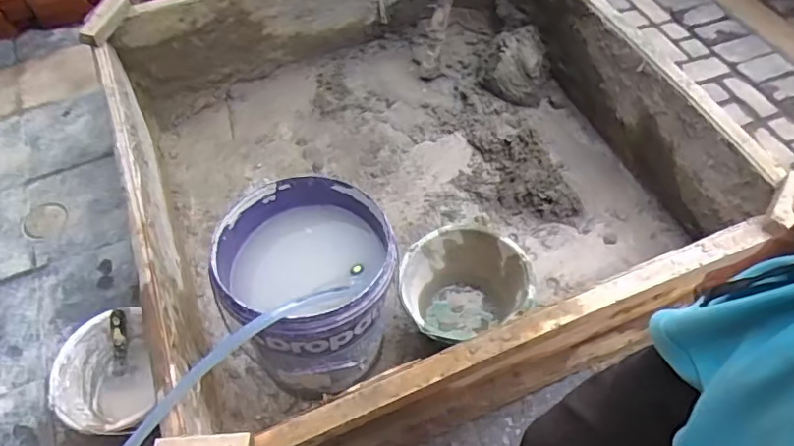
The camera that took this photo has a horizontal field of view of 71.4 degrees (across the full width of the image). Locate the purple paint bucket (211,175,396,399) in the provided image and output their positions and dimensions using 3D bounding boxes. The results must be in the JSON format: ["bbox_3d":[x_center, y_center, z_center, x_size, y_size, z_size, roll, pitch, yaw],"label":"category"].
[{"bbox_3d":[-0.158,0.117,1.047,0.296,0.309,0.308,-5,57,2],"label":"purple paint bucket"}]

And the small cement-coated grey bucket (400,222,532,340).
[{"bbox_3d":[0.146,0.153,1.193,0.264,0.183,0.249,-4,57,-1],"label":"small cement-coated grey bucket"}]

